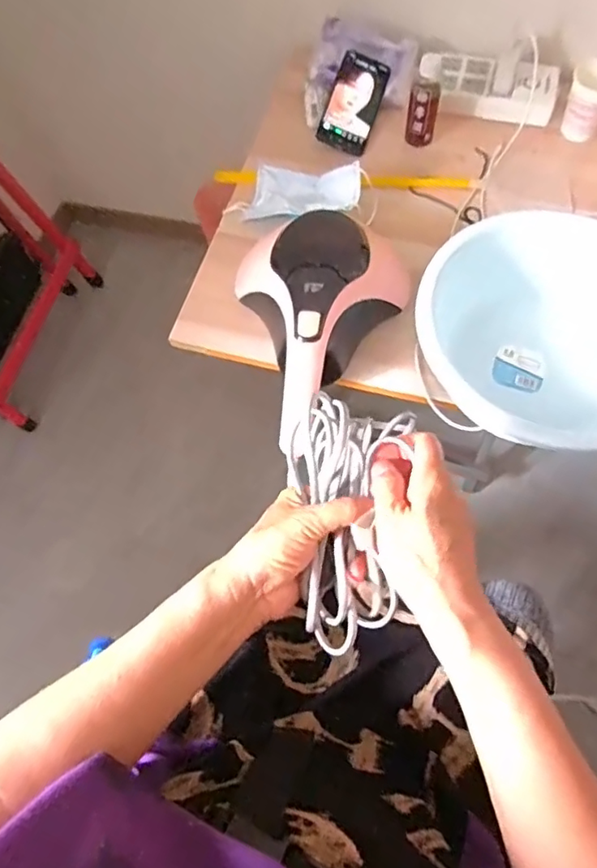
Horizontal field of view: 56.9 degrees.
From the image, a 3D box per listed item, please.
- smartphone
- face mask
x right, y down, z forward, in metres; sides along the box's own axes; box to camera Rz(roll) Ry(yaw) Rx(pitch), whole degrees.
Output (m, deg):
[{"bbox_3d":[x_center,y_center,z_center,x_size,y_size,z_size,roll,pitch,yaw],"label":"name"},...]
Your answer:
[{"bbox_3d":[0.087,-0.510,0.841,0.078,0.014,0.170,20,79,-2],"label":"smartphone"},{"bbox_3d":[0.006,-0.326,0.757,0.161,0.044,0.085,4,68,22],"label":"face mask"}]

